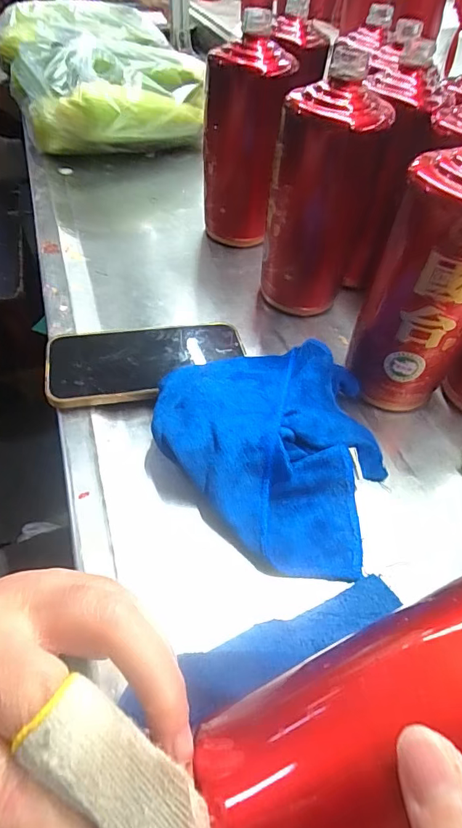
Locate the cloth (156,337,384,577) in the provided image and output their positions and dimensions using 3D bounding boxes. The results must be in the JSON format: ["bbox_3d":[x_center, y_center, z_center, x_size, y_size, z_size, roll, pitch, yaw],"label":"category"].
[{"bbox_3d":[0.040,0.022,0.306,0.157,0.035,0.170,-19,53,-17],"label":"cloth"}]

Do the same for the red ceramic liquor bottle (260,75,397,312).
[{"bbox_3d":[0.073,-0.176,0.394,0.078,0.187,0.077,15,51,10],"label":"red ceramic liquor bottle"}]

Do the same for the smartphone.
[{"bbox_3d":[-0.068,-0.045,0.371,0.156,0.013,0.080,-9,51,-10],"label":"smartphone"}]

